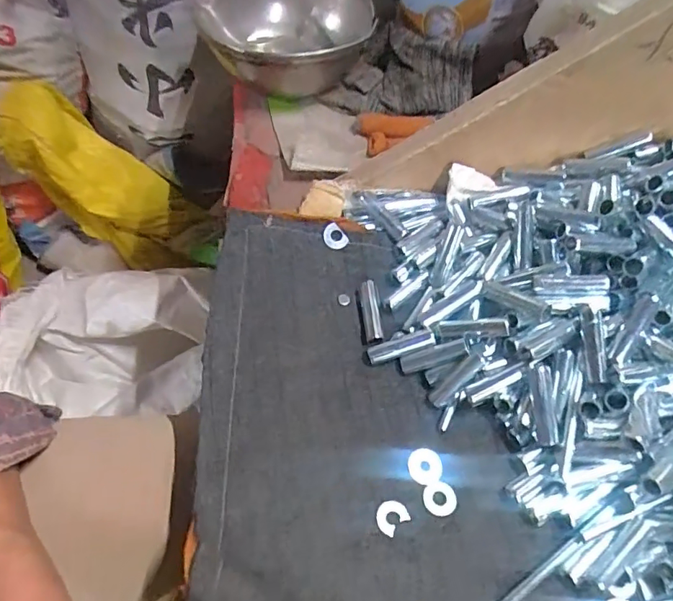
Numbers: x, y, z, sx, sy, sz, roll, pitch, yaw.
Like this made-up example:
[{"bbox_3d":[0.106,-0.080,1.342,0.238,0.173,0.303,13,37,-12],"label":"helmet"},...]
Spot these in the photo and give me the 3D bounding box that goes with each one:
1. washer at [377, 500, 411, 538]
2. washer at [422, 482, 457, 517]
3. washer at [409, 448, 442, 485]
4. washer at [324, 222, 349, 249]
[{"bbox_3d":[0.030,0.119,0.285,0.018,0.004,0.015,-40,69,-22],"label":"washer"},{"bbox_3d":[0.059,0.113,0.293,0.019,0.004,0.018,1,60,-1],"label":"washer"},{"bbox_3d":[0.052,0.097,0.302,0.020,0.004,0.020,1,60,-2],"label":"washer"},{"bbox_3d":[-0.001,-0.044,0.367,0.014,0.004,0.019,-45,111,-5],"label":"washer"}]

